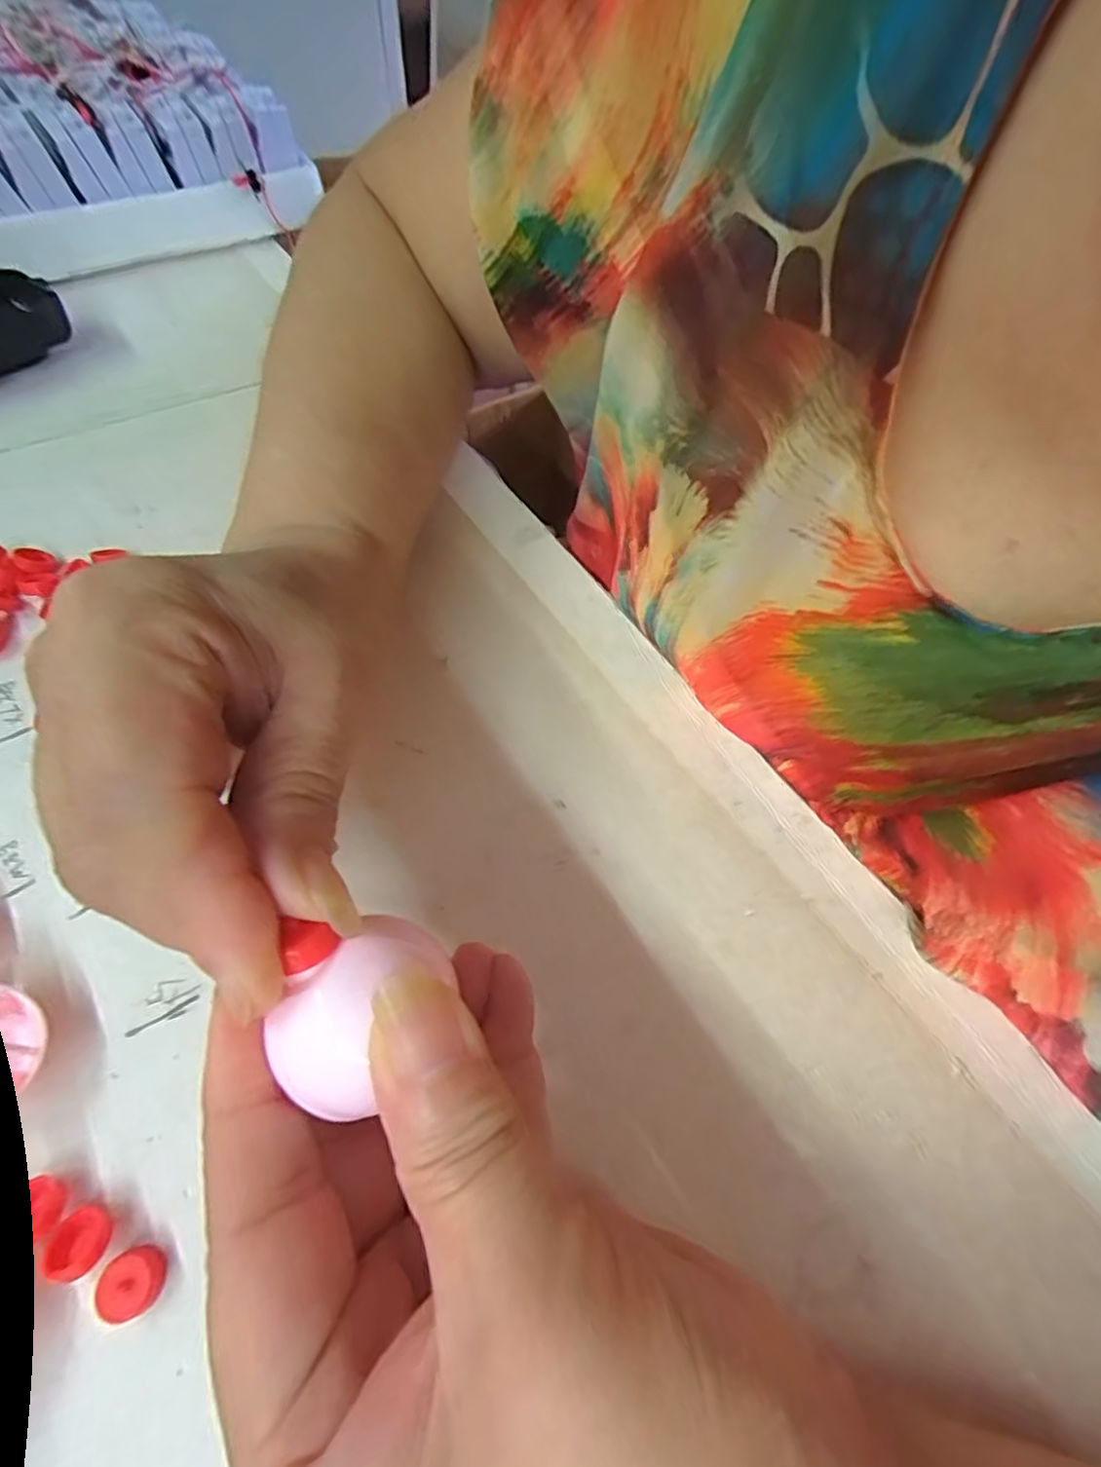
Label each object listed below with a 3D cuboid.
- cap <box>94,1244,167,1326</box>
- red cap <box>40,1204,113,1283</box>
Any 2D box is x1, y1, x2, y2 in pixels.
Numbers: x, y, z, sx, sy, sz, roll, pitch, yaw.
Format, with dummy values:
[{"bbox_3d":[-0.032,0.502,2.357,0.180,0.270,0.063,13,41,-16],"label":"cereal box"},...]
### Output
[{"bbox_3d":[-0.091,0.119,0.133,0.012,0.005,0.012,2,58,-3],"label":"cap"},{"bbox_3d":[-0.103,0.111,0.134,0.012,0.009,0.010,39,63,18],"label":"red cap"}]

